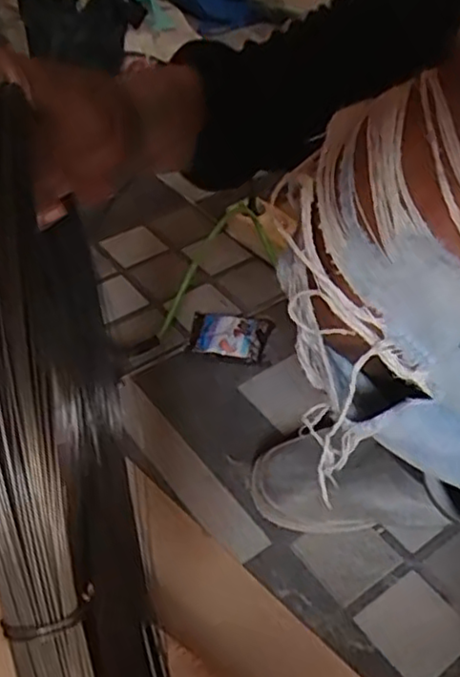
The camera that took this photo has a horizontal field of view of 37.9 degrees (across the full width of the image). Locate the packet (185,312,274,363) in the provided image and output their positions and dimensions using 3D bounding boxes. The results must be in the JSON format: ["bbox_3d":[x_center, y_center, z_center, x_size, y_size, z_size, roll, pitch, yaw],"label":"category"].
[{"bbox_3d":[-0.002,-0.001,0.760,0.093,0.021,0.080,5,45,6],"label":"packet"}]

